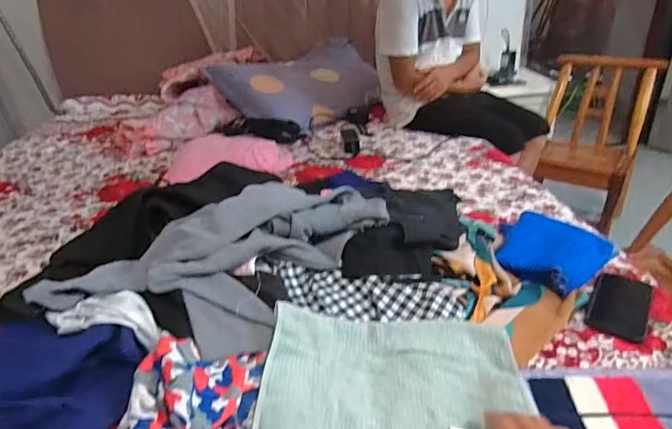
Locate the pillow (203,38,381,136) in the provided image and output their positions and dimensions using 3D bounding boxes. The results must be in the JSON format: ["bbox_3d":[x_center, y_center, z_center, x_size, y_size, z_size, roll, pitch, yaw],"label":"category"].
[{"bbox_3d":[-0.108,-0.505,1.732,0.655,0.150,0.422,-21,69,-31],"label":"pillow"}]

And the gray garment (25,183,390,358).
[{"bbox_3d":[-0.147,0.063,0.669,0.255,0.109,0.473,17,35,34],"label":"gray garment"}]

